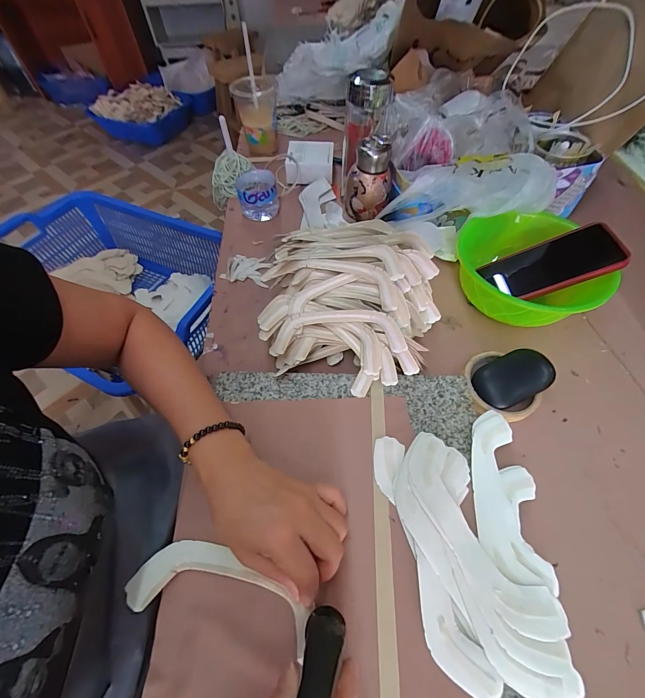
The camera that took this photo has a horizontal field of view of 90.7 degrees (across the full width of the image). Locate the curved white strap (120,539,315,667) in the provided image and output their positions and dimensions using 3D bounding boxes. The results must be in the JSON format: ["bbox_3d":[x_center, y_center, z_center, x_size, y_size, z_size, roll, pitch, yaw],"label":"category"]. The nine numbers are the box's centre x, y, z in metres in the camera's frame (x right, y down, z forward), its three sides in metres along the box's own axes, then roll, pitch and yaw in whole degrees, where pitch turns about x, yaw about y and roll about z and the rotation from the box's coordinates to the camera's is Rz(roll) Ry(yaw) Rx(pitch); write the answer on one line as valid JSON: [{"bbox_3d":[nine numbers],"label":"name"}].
[{"bbox_3d":[-0.083,0.199,0.265,0.149,0.014,0.053,12,58,5],"label":"curved white strap"}]

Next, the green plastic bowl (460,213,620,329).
[{"bbox_3d":[0.274,-0.102,0.442,0.158,0.078,0.173,-1,57,1],"label":"green plastic bowl"}]

